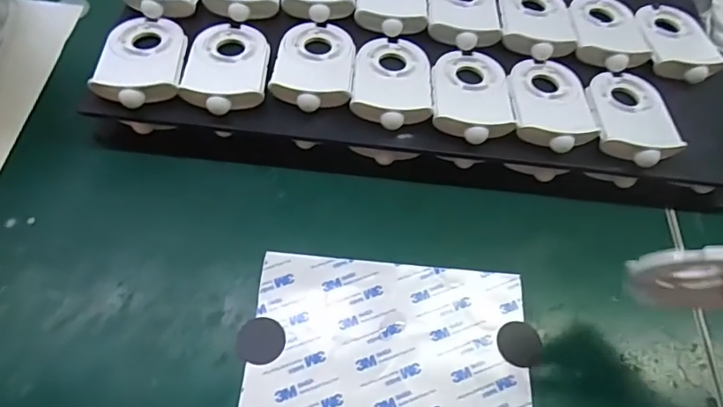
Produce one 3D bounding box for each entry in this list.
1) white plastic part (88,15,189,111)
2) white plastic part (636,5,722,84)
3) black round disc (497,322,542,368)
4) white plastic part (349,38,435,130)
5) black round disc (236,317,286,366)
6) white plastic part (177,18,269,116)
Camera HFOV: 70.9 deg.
[{"bbox_3d":[-0.158,-0.106,0.365,0.057,0.014,0.086,-3,60,-6],"label":"white plastic part"},{"bbox_3d":[0.264,-0.141,0.422,0.059,0.014,0.088,7,59,0],"label":"white plastic part"},{"bbox_3d":[0.102,0.090,0.326,0.028,0.004,0.028,2,59,-3],"label":"black round disc"},{"bbox_3d":[0.023,-0.093,0.378,0.057,0.010,0.089,4,59,-2],"label":"white plastic part"},{"bbox_3d":[-0.062,0.085,0.316,0.029,0.004,0.029,2,59,-3],"label":"black round disc"},{"bbox_3d":[-0.099,-0.105,0.377,0.059,0.012,0.094,4,59,-1],"label":"white plastic part"}]

